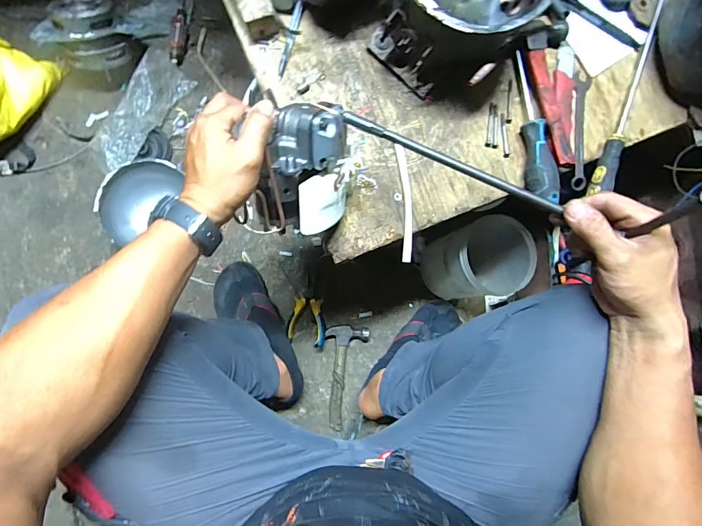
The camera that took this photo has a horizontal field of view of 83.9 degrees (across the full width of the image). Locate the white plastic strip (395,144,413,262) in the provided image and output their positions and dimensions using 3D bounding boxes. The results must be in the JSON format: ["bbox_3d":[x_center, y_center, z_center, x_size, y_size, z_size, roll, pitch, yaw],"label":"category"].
[{"bbox_3d":[0.069,-0.075,0.489,0.016,0.006,0.146,-3,88,-4],"label":"white plastic strip"}]

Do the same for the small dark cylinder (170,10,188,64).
[{"bbox_3d":[-0.350,-0.458,0.788,0.026,0.022,0.106,5,87,-4],"label":"small dark cylinder"}]

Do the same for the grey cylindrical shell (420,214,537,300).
[{"bbox_3d":[0.227,-0.007,0.721,0.157,0.190,0.131,-10,88,-4],"label":"grey cylindrical shell"}]

